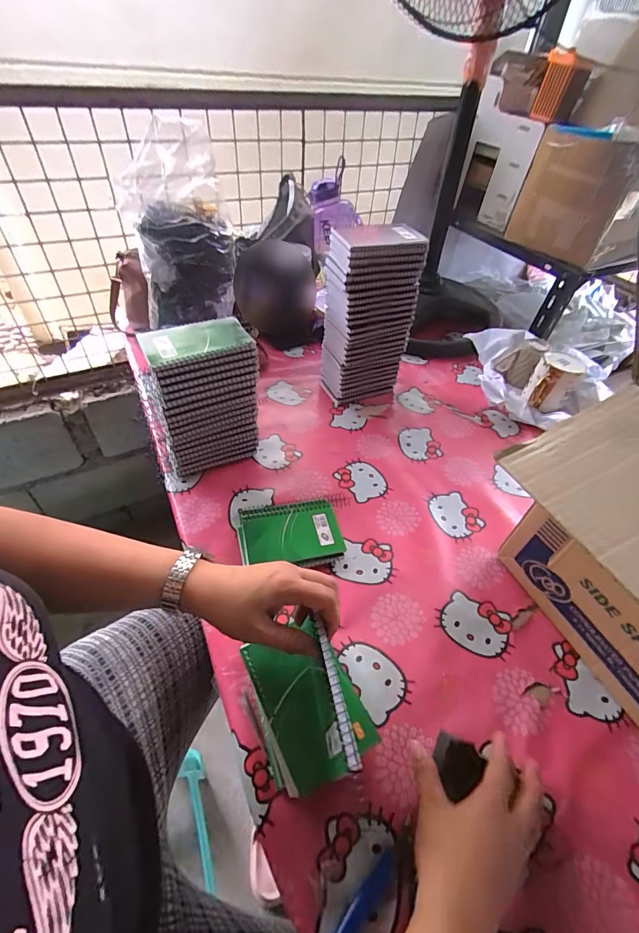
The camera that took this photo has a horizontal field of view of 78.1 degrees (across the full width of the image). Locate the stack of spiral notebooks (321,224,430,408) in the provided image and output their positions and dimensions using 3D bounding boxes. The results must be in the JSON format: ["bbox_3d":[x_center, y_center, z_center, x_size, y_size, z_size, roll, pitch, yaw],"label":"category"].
[{"bbox_3d":[0.081,-0.260,0.712,0.146,0.279,0.106,-13,50,-16],"label":"stack of spiral notebooks"}]

